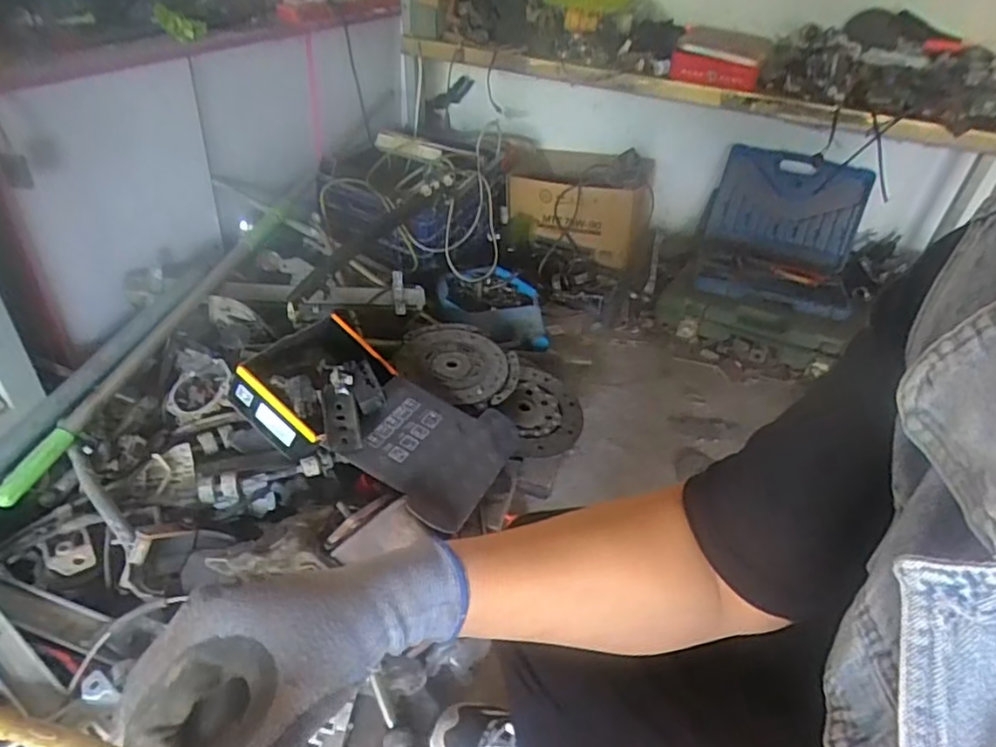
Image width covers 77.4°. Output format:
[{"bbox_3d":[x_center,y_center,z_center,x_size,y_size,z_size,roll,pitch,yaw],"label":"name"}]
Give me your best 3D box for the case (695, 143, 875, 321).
[{"bbox_3d":[0.742,-0.389,1.624,0.392,0.291,0.432,19,39,16],"label":"case"}]

